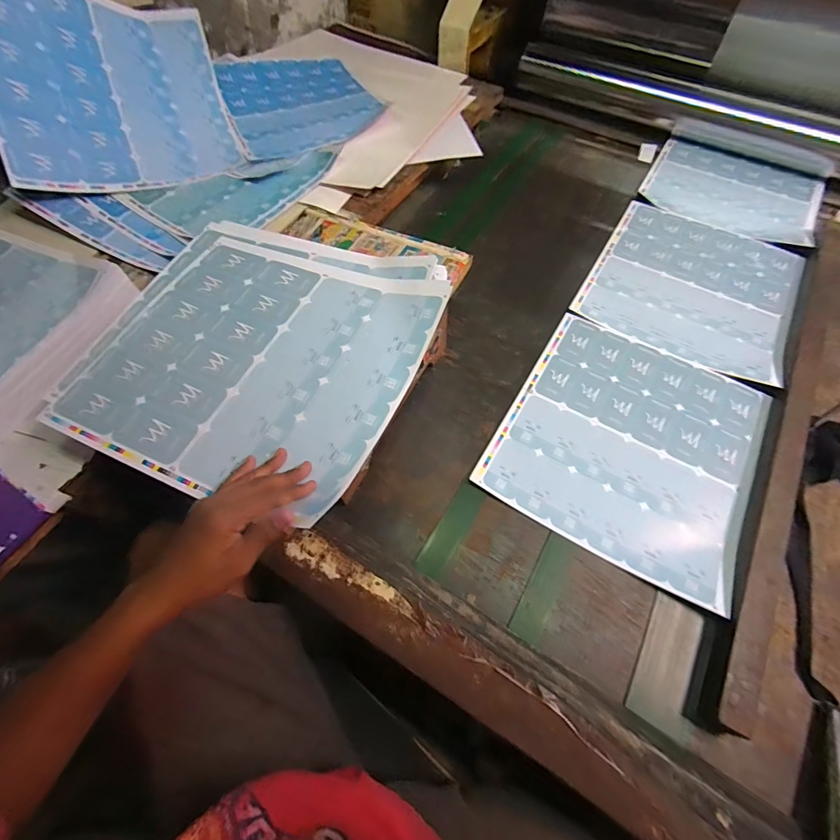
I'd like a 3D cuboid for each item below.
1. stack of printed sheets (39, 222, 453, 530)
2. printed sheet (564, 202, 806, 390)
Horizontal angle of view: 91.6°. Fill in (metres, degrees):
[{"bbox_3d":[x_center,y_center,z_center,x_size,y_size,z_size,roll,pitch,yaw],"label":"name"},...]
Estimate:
[{"bbox_3d":[-0.202,-0.105,0.528,0.407,0.024,0.395,17,63,12],"label":"stack of printed sheets"},{"bbox_3d":[0.535,-0.273,0.798,0.356,0.015,0.386,29,66,15],"label":"printed sheet"}]

